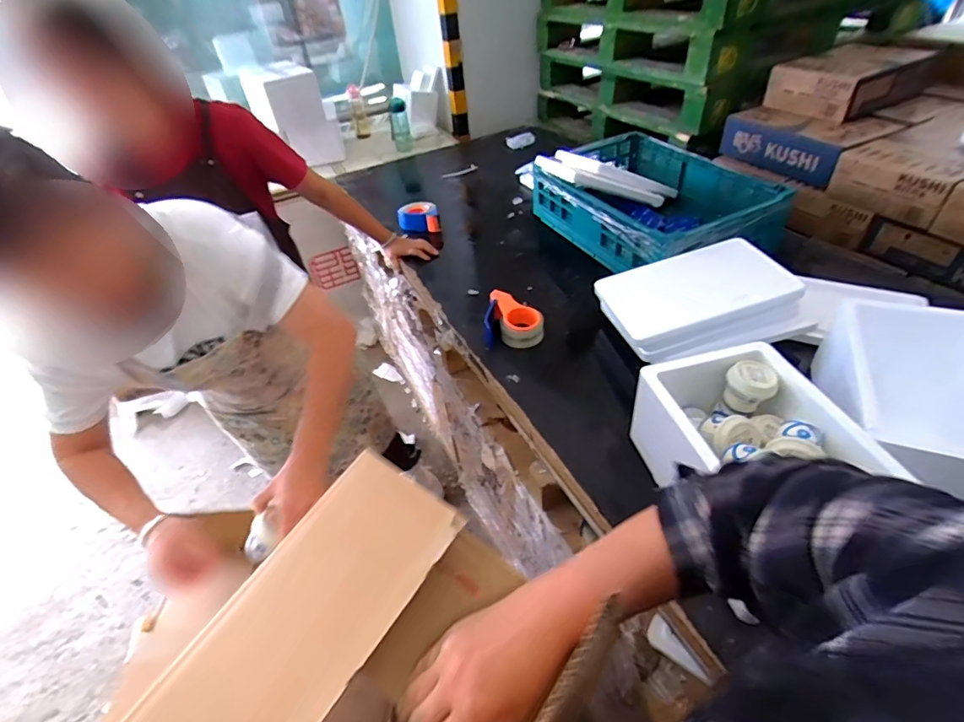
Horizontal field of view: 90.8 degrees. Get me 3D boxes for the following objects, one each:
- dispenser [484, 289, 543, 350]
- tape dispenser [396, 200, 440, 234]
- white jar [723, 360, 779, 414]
[{"bbox_3d":[0.073,-0.095,1.106,0.133,0.074,0.139,-4,41,4],"label":"dispenser"},{"bbox_3d":[-0.206,-0.463,1.534,0.128,0.063,0.124,-11,41,-4],"label":"tape dispenser"},{"bbox_3d":[0.430,0.042,0.766,0.070,0.063,0.062,17,47,25],"label":"white jar"}]

